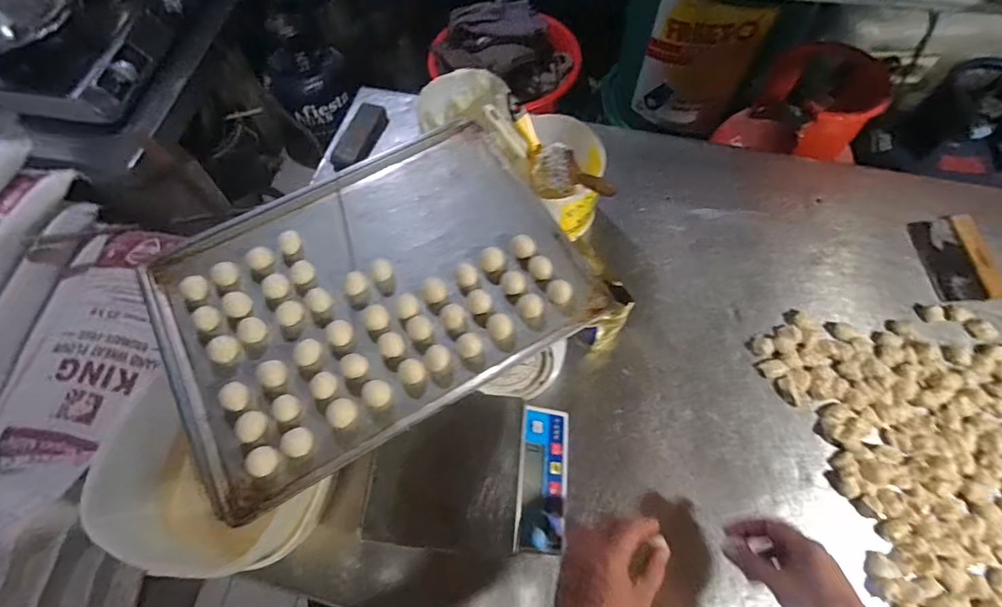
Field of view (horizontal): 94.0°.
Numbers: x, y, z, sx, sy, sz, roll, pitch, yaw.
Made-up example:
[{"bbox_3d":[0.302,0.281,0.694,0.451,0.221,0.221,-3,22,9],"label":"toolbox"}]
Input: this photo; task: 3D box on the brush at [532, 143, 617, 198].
[{"bbox_3d":[0.108,-0.188,0.677,0.039,0.067,0.173,-36,35,-15],"label":"brush"}]

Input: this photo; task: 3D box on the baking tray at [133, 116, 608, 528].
[{"bbox_3d":[-0.149,-0.023,0.551,0.463,0.029,0.327,-29,66,-12],"label":"baking tray"}]

